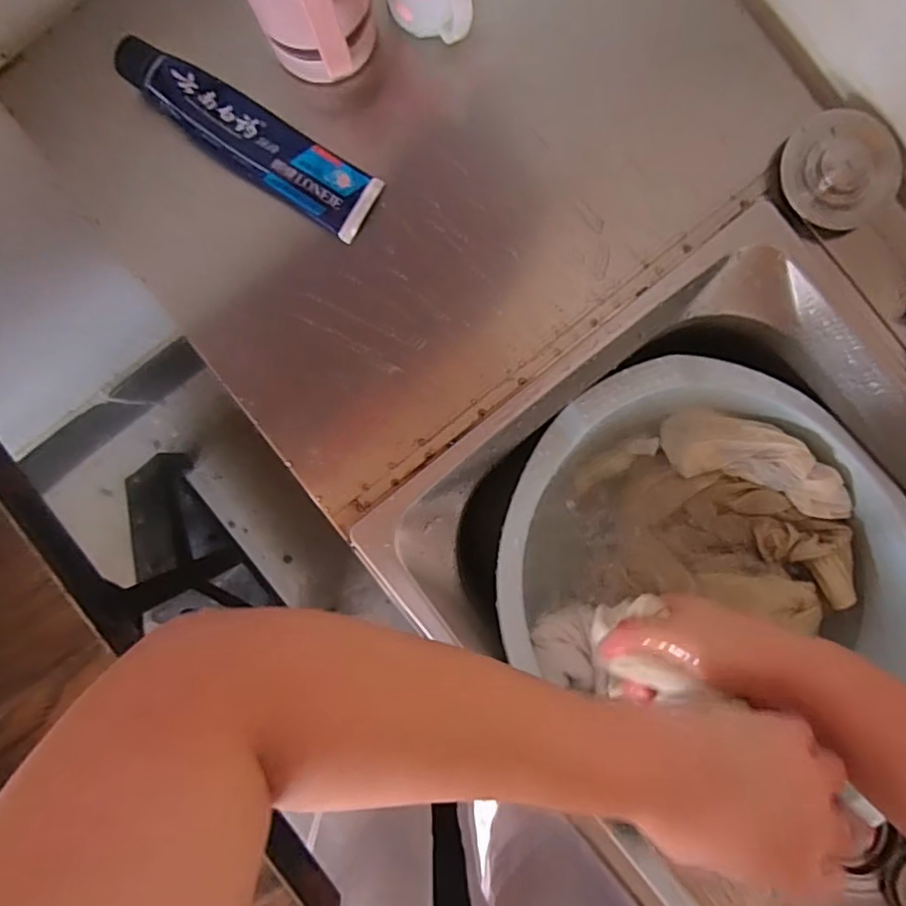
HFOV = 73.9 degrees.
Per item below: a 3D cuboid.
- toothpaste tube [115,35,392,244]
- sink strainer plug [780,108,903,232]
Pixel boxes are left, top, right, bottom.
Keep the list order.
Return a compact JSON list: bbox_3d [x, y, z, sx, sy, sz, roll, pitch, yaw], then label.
[{"bbox_3d":[-0.148,-0.227,0.435,0.195,0.027,0.048,31,90,0],"label":"toothpaste tube"},{"bbox_3d":[0.284,-0.207,0.440,0.078,0.012,0.084,0,90,0],"label":"sink strainer plug"}]

